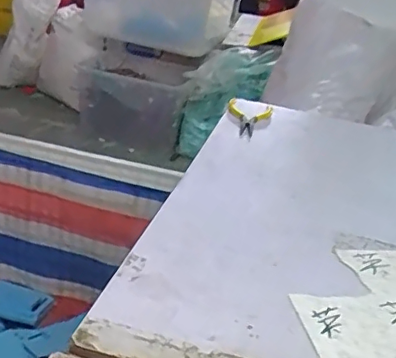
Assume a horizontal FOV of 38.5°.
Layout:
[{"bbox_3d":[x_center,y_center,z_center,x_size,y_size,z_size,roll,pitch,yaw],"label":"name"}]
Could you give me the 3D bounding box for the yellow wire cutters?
[{"bbox_3d":[0.066,-0.085,0.784,0.065,0.010,0.108,11,26,9],"label":"yellow wire cutters"}]

